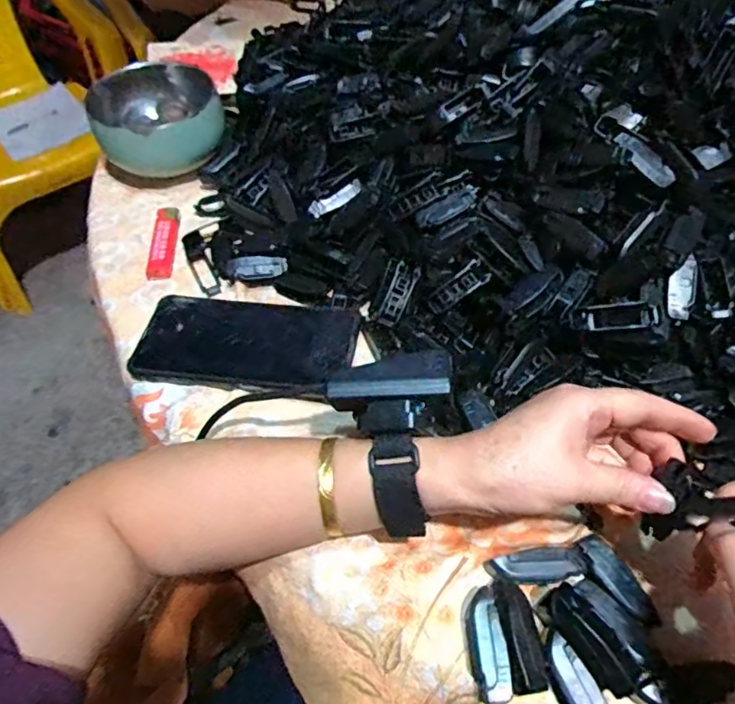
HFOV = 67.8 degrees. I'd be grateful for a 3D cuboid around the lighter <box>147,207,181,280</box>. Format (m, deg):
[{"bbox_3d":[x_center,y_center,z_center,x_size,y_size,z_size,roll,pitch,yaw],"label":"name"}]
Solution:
[{"bbox_3d":[-0.178,-0.098,0.479,0.021,0.011,0.083,-4,54,-1],"label":"lighter"}]

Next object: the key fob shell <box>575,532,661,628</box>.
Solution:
[{"bbox_3d":[0.143,0.132,0.314,0.020,0.009,0.055,-32,59,-20],"label":"key fob shell"}]

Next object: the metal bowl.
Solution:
[{"bbox_3d":[-0.201,-0.222,0.530,0.114,0.070,0.114,-1,54,1],"label":"metal bowl"}]

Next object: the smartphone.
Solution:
[{"bbox_3d":[-0.091,-0.009,0.408,0.161,0.008,0.075,8,55,7],"label":"smartphone"}]

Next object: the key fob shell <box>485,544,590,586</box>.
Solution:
[{"bbox_3d":[0.100,0.122,0.317,0.055,0.006,0.020,-9,54,-4],"label":"key fob shell"}]

